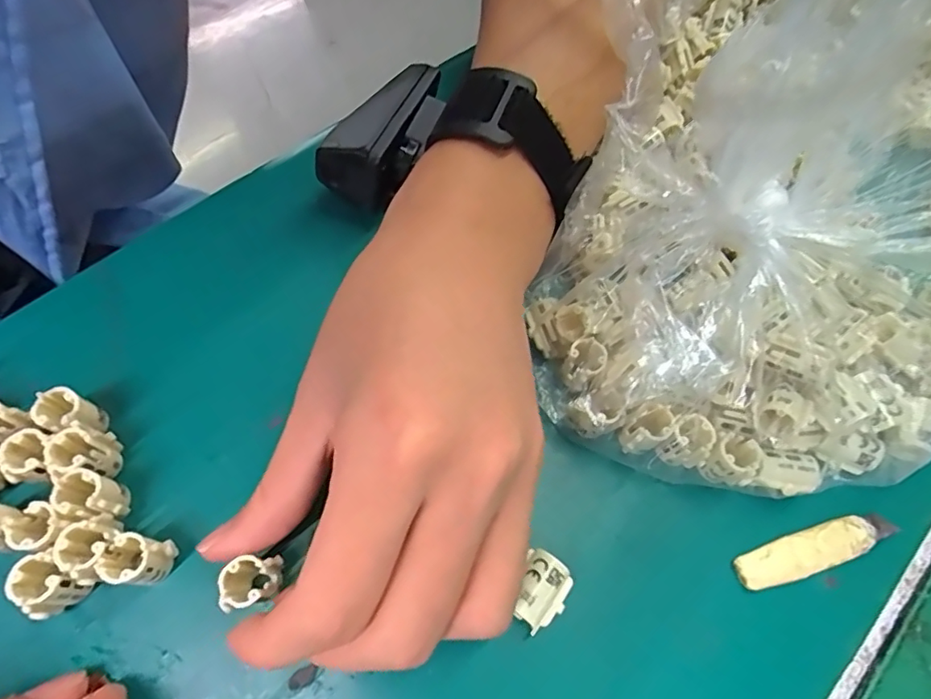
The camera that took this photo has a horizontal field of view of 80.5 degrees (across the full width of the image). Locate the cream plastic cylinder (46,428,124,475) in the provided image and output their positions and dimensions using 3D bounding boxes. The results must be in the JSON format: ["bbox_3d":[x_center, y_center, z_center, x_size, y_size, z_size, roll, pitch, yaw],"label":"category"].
[{"bbox_3d":[-0.130,0.037,0.188,0.014,0.021,0.015,2,63,-3],"label":"cream plastic cylinder"}]

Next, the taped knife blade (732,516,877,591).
[{"bbox_3d":[0.121,0.071,0.194,0.052,0.004,0.014,-15,66,-11],"label":"taped knife blade"}]

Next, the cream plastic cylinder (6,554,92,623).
[{"bbox_3d":[-0.128,0.073,0.171,0.015,0.024,0.015,-40,72,-20],"label":"cream plastic cylinder"}]

